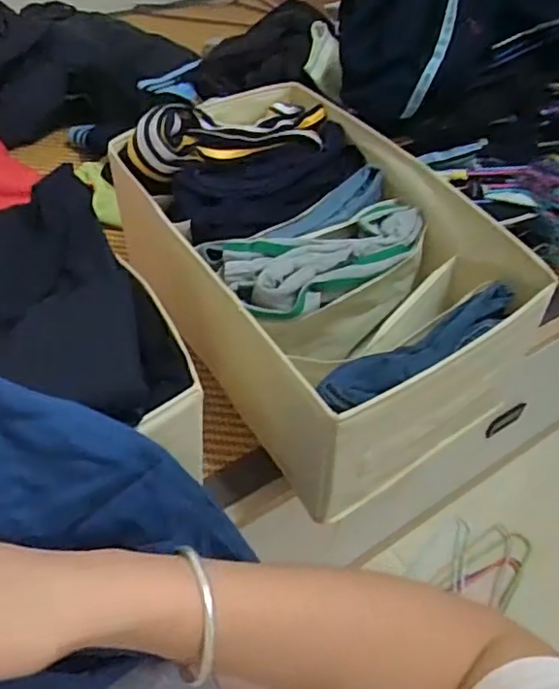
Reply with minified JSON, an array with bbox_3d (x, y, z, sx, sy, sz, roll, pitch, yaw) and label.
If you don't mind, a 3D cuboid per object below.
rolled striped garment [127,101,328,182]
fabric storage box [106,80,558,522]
[{"bbox_3d":[-0.055,-0.229,0.690,0.223,0.051,0.087,-16,51,-20],"label":"rolled striped garment"},{"bbox_3d":[0.013,-0.079,0.667,0.254,0.188,0.444,-23,53,-25],"label":"fabric storage box"}]

